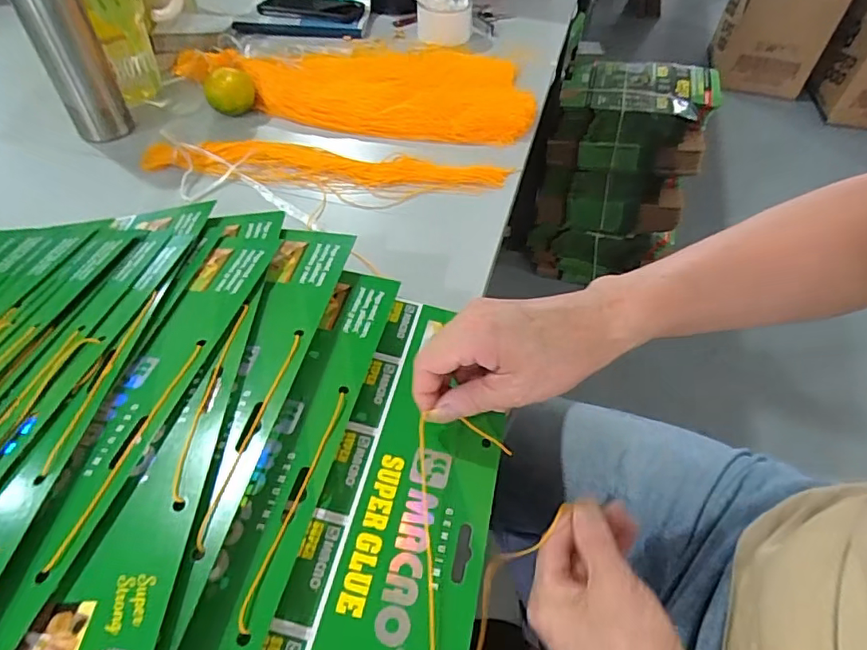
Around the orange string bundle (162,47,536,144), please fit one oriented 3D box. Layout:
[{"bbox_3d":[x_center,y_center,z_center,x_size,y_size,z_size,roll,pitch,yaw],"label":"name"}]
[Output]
[{"bbox_3d":[-0.113,-0.341,0.735,0.489,0.032,0.259,5,49,1],"label":"orange string bundle"}]

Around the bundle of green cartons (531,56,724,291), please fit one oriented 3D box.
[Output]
[{"bbox_3d":[0.470,-0.379,1.409,0.372,0.477,0.266,10,50,6],"label":"bundle of green cartons"}]

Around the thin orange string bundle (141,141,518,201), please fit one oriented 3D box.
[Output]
[{"bbox_3d":[-0.123,-0.180,0.609,0.405,0.016,0.078,5,49,2],"label":"thin orange string bundle"}]

